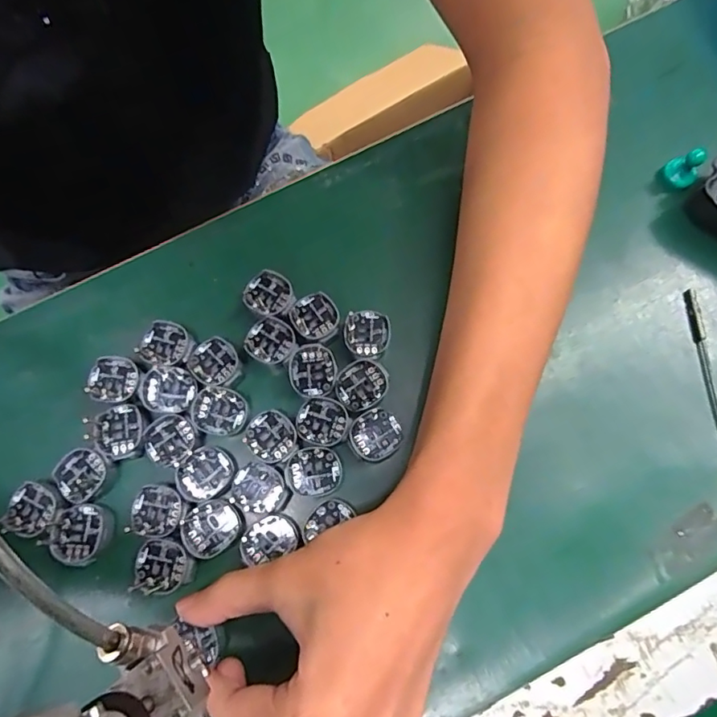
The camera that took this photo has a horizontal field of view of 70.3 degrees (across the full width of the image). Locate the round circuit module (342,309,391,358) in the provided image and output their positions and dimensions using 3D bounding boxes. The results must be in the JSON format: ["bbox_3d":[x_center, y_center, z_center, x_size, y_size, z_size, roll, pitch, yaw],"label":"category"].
[{"bbox_3d":[0.005,-0.012,0.283,0.025,0.013,0.027,0,75,1],"label":"round circuit module"}]

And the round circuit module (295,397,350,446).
[{"bbox_3d":[-0.019,0.033,0.266,0.027,0.004,0.024,7,75,3],"label":"round circuit module"}]

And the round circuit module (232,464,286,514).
[{"bbox_3d":[-0.051,0.066,0.258,0.026,0.004,0.024,0,75,1],"label":"round circuit module"}]

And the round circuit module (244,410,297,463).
[{"bbox_3d":[-0.046,0.040,0.264,0.025,0.004,0.026,0,75,1],"label":"round circuit module"}]

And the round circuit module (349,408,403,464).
[{"bbox_3d":[0.009,0.039,0.264,0.025,0.004,0.025,0,75,1],"label":"round circuit module"}]

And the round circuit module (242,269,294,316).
[{"bbox_3d":[-0.050,-0.035,0.287,0.026,0.009,0.025,0,75,1],"label":"round circuit module"}]

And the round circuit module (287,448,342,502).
[{"bbox_3d":[-0.023,0.059,0.259,0.027,0.004,0.025,0,75,1],"label":"round circuit module"}]

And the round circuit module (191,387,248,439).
[{"bbox_3d":[-0.073,0.028,0.267,0.029,0.004,0.026,4,75,2],"label":"round circuit module"}]

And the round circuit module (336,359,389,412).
[{"bbox_3d":[0.002,0.014,0.269,0.027,0.004,0.024,-24,76,-6],"label":"round circuit module"}]

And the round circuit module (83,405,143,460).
[{"bbox_3d":[-0.128,0.040,0.271,0.029,0.010,0.027,0,75,1],"label":"round circuit module"}]

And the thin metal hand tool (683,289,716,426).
[{"bbox_3d":[0.190,0.009,0.276,0.006,0.004,0.098,-4,75,-1],"label":"thin metal hand tool"}]

